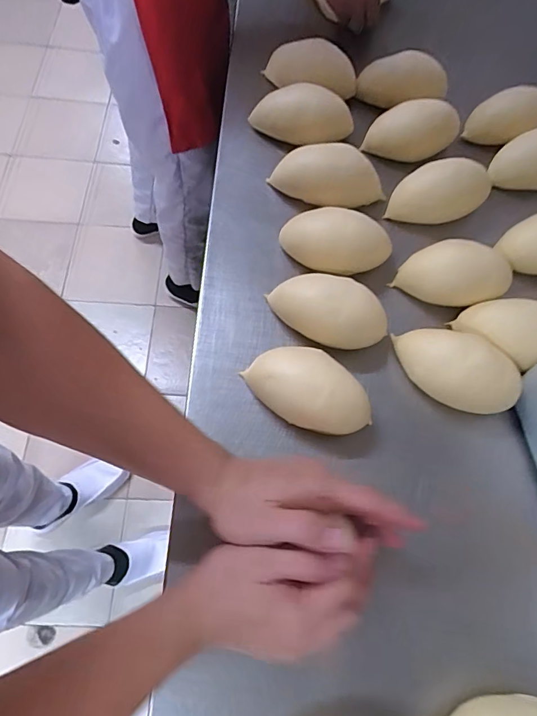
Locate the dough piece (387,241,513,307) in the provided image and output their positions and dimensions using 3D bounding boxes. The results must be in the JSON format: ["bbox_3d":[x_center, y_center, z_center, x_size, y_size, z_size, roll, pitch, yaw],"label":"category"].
[{"bbox_3d":[0.204,-0.095,0.490,0.109,0.047,0.063,15,68,2],"label":"dough piece"}]

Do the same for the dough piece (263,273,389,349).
[{"bbox_3d":[0.063,-0.053,0.461,0.133,0.052,0.068,25,69,6],"label":"dough piece"}]

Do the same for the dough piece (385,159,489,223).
[{"bbox_3d":[0.209,-0.205,0.533,0.113,0.049,0.055,4,68,-3],"label":"dough piece"}]

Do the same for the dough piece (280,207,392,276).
[{"bbox_3d":[0.077,-0.135,0.499,0.127,0.045,0.064,18,68,3],"label":"dough piece"}]

